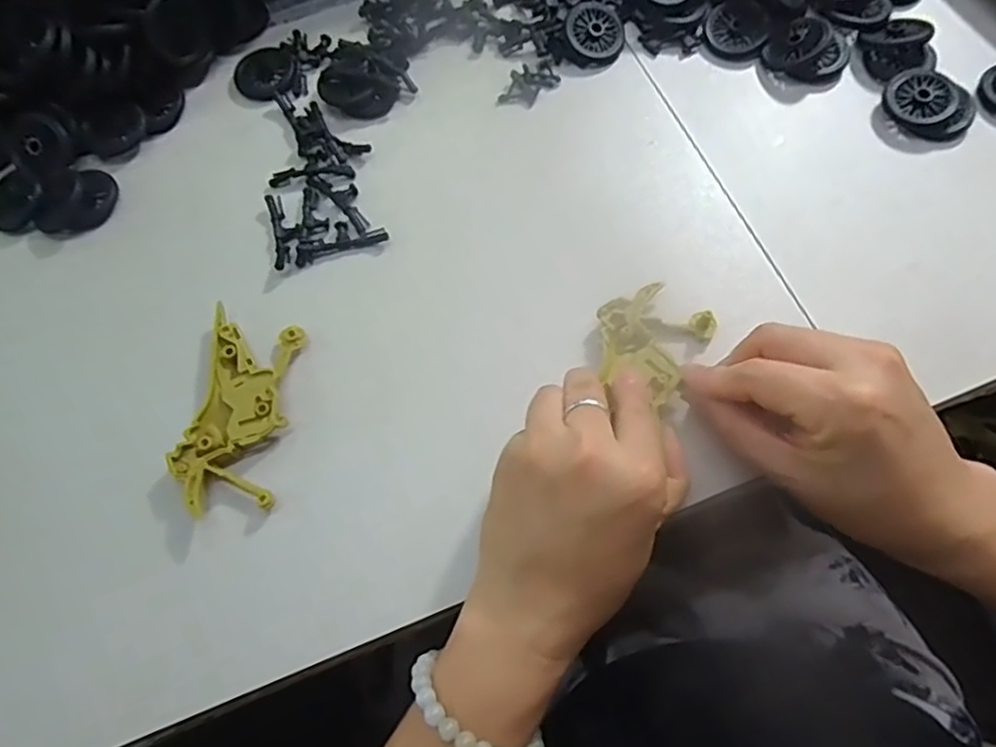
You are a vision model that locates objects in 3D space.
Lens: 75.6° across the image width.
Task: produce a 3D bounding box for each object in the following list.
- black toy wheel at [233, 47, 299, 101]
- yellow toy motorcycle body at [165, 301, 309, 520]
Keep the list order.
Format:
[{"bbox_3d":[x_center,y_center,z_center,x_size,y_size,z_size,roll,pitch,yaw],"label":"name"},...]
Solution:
[{"bbox_3d":[-0.143,-0.185,0.398,0.038,0.005,0.037,-1,69,3],"label":"black toy wheel"},{"bbox_3d":[-0.126,0.019,0.315,0.047,0.015,0.098,3,69,5],"label":"yellow toy motorcycle body"}]

